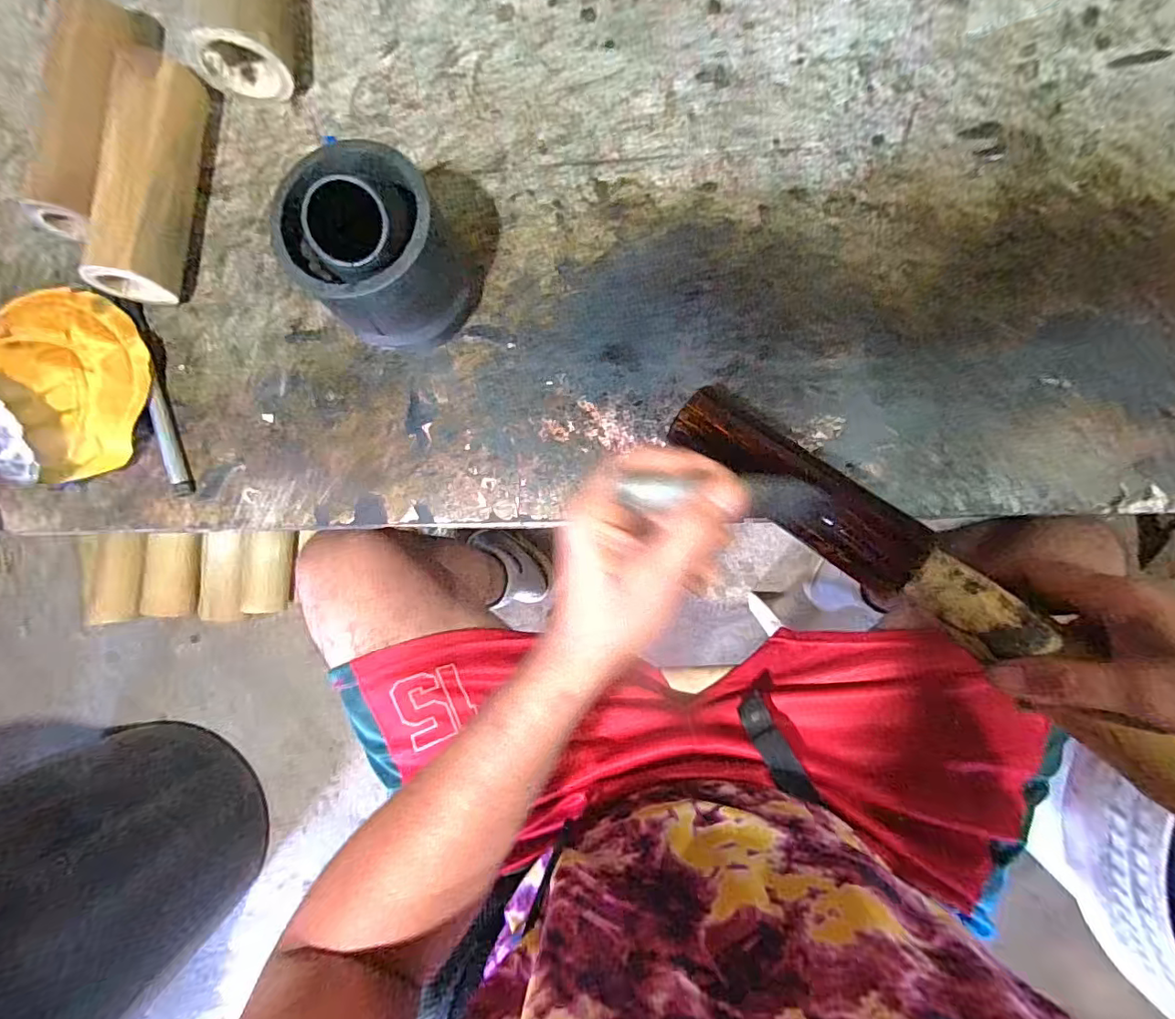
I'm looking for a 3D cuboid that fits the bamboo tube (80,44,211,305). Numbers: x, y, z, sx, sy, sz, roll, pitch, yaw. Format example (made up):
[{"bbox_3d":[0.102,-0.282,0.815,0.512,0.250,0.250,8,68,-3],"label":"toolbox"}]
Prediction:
[{"bbox_3d":[-0.344,-0.260,0.427,0.052,0.063,0.183,8,88,4],"label":"bamboo tube"}]

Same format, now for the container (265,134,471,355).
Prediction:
[{"bbox_3d":[-0.141,-0.175,0.372,0.097,0.128,0.100,0,87,4],"label":"container"}]

